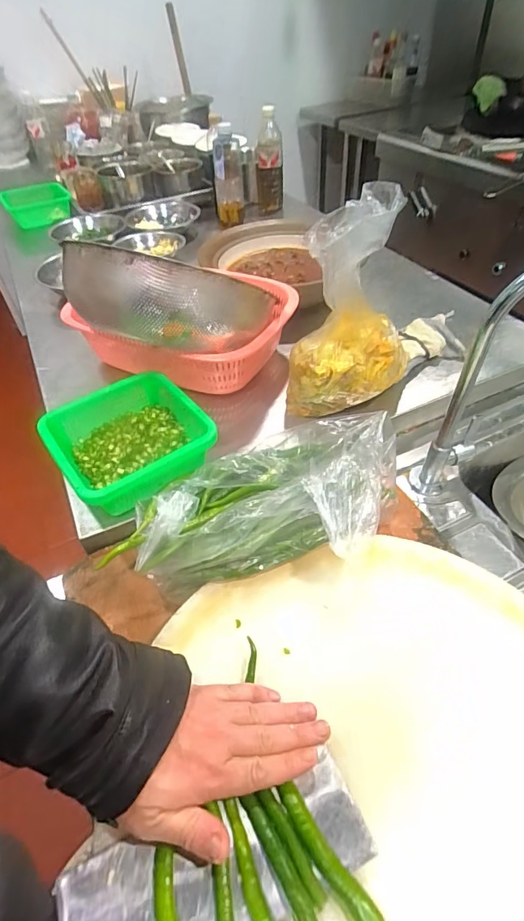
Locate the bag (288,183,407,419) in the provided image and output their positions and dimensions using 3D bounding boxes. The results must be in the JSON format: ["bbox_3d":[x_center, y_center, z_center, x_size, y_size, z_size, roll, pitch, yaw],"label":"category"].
[{"bbox_3d":[0.111,-0.182,0.592,0.157,0.281,0.115,-35,53,-26],"label":"bag"}]

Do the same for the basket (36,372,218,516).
[{"bbox_3d":[-0.162,-0.023,0.574,0.175,0.061,0.178,-31,52,-23],"label":"basket"}]

